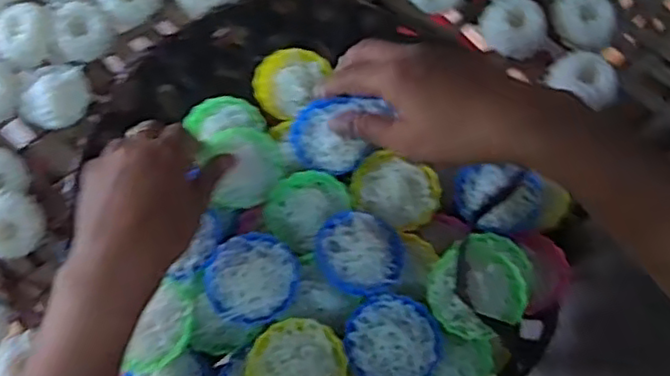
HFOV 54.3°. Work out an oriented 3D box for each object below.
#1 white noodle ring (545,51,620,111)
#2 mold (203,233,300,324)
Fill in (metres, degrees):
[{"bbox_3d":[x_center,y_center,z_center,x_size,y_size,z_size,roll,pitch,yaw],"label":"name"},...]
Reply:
[{"bbox_3d":[0.211,-0.092,0.550,0.057,0.024,0.046,38,75,11],"label":"white noodle ring"},{"bbox_3d":[-0.056,0.058,0.433,0.059,0.017,0.058,31,73,9],"label":"mold"}]

